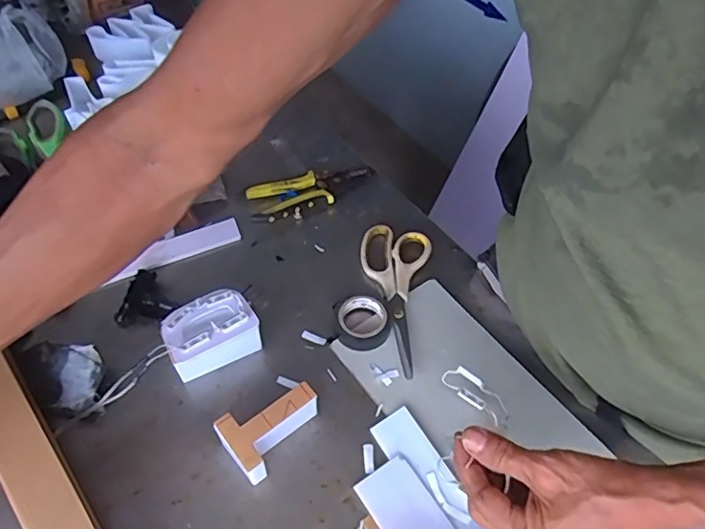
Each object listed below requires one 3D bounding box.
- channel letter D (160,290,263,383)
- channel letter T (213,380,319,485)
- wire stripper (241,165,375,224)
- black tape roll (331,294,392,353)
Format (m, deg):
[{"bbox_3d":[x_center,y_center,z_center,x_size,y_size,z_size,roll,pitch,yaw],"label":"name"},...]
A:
[{"bbox_3d":[-0.136,0.066,0.527,0.083,0.053,0.050,-24,58,-18],"label":"channel letter D"},{"bbox_3d":[-0.069,0.142,0.478,0.086,0.045,0.051,-32,60,-22],"label":"channel letter T"},{"bbox_3d":[-0.051,-0.091,0.665,0.167,0.027,0.059,-22,57,-17],"label":"wire stripper"},{"bbox_3d":[0.009,0.060,0.551,0.053,0.020,0.055,1,54,-1],"label":"black tape roll"}]

